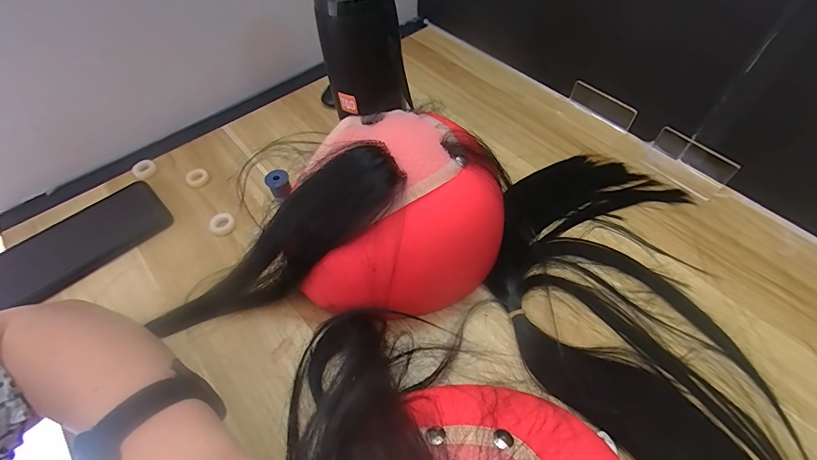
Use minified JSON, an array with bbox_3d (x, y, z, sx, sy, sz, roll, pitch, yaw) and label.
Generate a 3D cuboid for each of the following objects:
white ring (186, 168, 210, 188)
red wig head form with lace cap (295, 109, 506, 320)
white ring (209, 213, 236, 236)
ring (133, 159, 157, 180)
[{"bbox_3d":[-0.234,-0.059,0.426,0.023,0.007,0.023,-1,54,1],"label":"white ring"},{"bbox_3d":[-0.011,0.000,0.309,0.146,0.122,0.148,-1,54,1],"label":"red wig head form with lace cap"},{"bbox_3d":[-0.186,-0.006,0.386,0.026,0.007,0.024,-1,54,1],"label":"white ring"},{"bbox_3d":[-0.295,-0.068,0.431,0.024,0.010,0.023,-1,54,1],"label":"ring"}]

